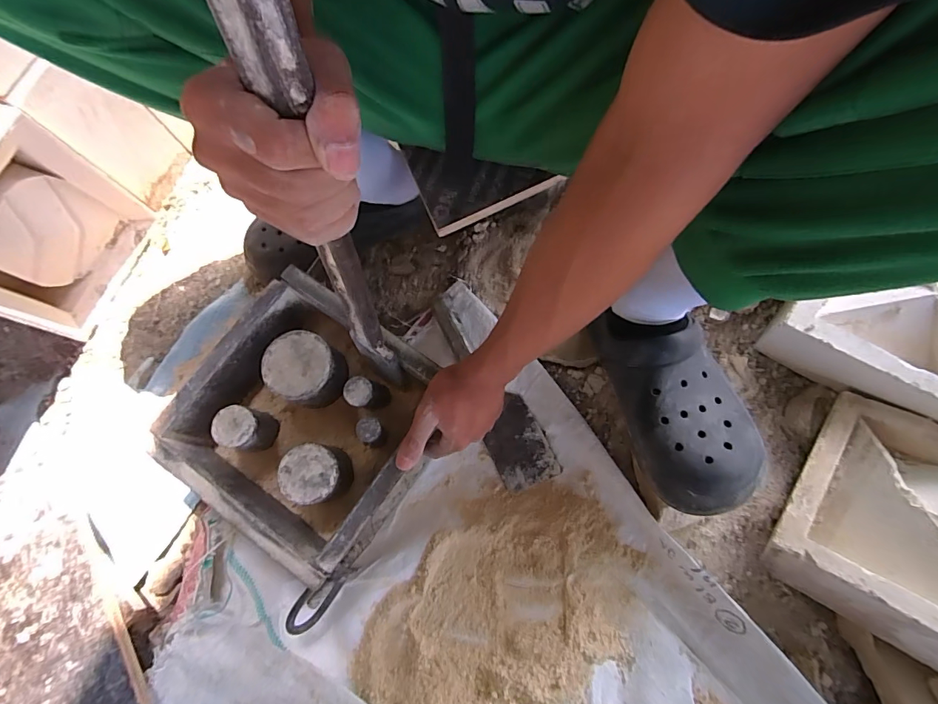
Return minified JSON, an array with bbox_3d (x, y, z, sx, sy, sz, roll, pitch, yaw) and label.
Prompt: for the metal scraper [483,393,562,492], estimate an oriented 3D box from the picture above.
[{"bbox_3d":[0.058,0.114,0.545,0.071,0.004,0.108,-28,69,4],"label":"metal scraper"}]

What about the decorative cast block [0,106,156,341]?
[{"bbox_3d":[-0.505,-0.135,0.526,0.046,0.201,0.204,16,78,9],"label":"decorative cast block"}]

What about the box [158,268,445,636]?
[{"bbox_3d":[-0.178,0.090,0.470,0.233,0.084,0.271,33,77,11],"label":"box"}]

